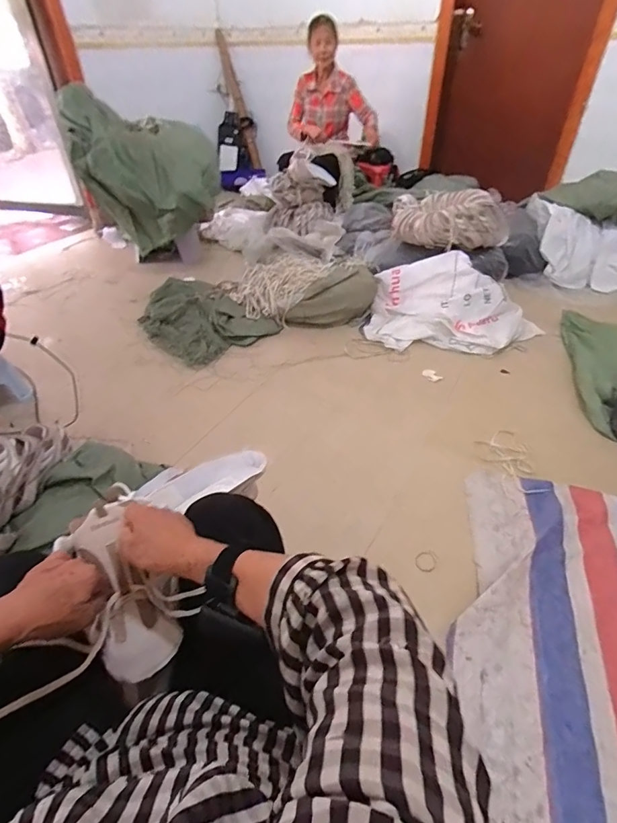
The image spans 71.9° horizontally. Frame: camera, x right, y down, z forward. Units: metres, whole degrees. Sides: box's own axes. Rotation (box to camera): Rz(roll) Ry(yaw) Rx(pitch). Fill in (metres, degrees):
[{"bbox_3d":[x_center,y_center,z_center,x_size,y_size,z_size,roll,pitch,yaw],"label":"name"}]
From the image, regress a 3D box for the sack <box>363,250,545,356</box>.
[{"bbox_3d":[0.599,-0.461,1.774,0.676,0.201,0.460,5,41,8],"label":"sack"}]

